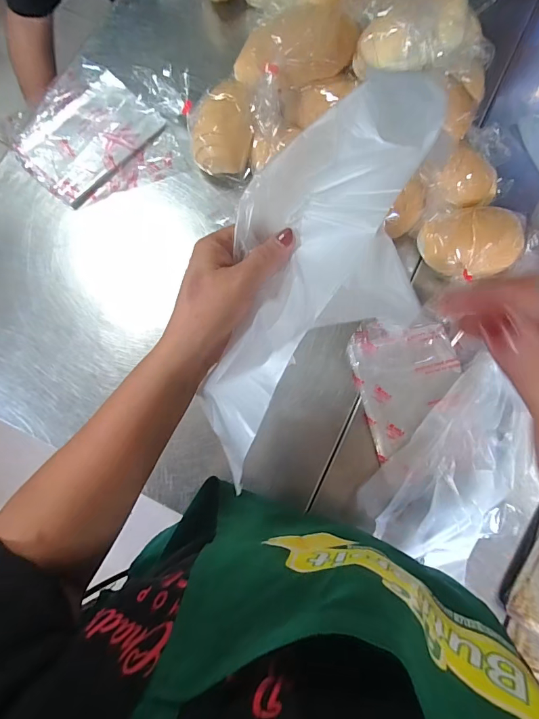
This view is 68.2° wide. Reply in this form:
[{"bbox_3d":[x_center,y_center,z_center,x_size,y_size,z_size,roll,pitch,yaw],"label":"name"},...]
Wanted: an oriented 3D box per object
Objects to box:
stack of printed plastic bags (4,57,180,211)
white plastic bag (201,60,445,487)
[{"bbox_3d":[-0.262,-0.325,0.580,0.187,0.031,0.216,-41,82,-8],"label":"stack of printed plastic bags"},{"bbox_3d":[0.034,-0.055,0.284,0.139,0.064,0.280,26,91,5],"label":"white plastic bag"}]

